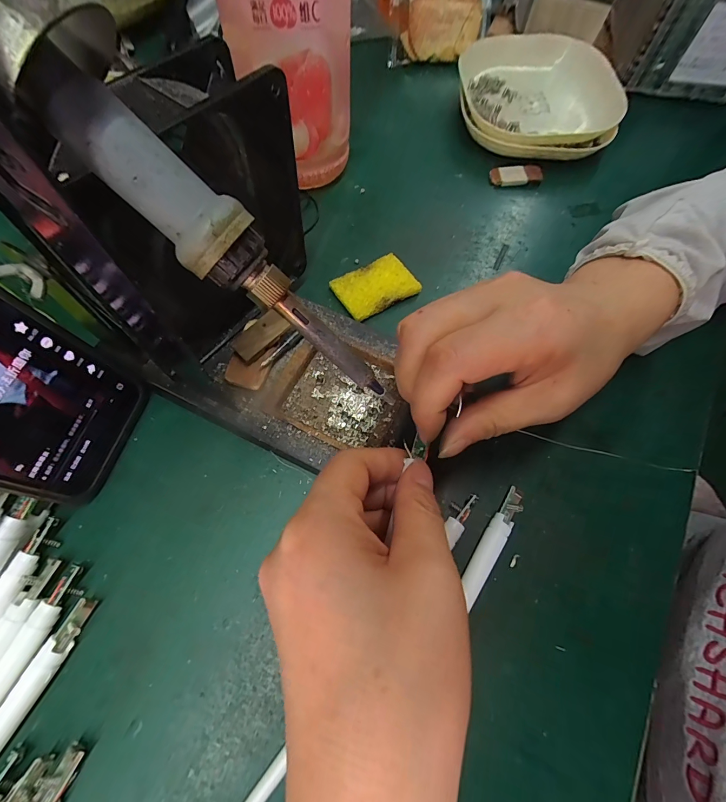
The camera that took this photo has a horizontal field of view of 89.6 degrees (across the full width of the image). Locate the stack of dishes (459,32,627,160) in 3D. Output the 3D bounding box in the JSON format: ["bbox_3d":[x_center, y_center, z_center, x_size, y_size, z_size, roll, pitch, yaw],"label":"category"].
[{"bbox_3d":[0.163,-0.287,0.346,0.145,0.033,0.148,4,67,-2],"label":"stack of dishes"}]

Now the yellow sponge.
[{"bbox_3d":[0.010,-0.083,0.268,0.056,0.008,0.038,-29,72,-14],"label":"yellow sponge"}]

